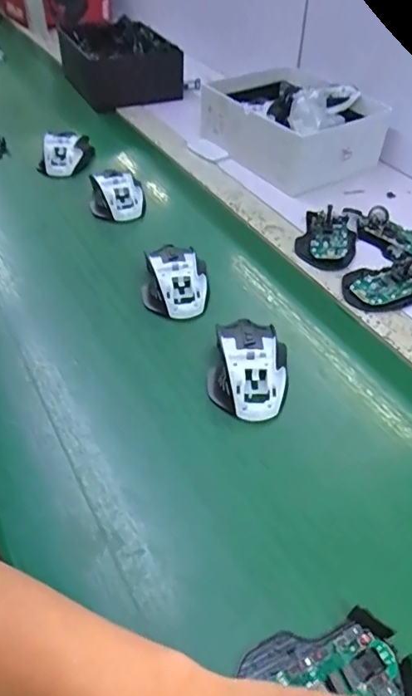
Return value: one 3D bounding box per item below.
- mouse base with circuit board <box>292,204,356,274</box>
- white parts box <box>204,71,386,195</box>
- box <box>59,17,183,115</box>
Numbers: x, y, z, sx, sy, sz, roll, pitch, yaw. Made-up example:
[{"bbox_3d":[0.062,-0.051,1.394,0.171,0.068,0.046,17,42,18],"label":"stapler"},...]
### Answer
[{"bbox_3d":[0.155,-0.140,0.619,0.073,0.020,0.106,18,49,15],"label":"mouse base with circuit board"},{"bbox_3d":[0.135,-0.365,0.778,0.208,0.097,0.250,-25,52,-23],"label":"white parts box"},{"bbox_3d":[-0.175,-0.572,0.969,0.202,0.080,0.234,-17,49,-17],"label":"box"}]

